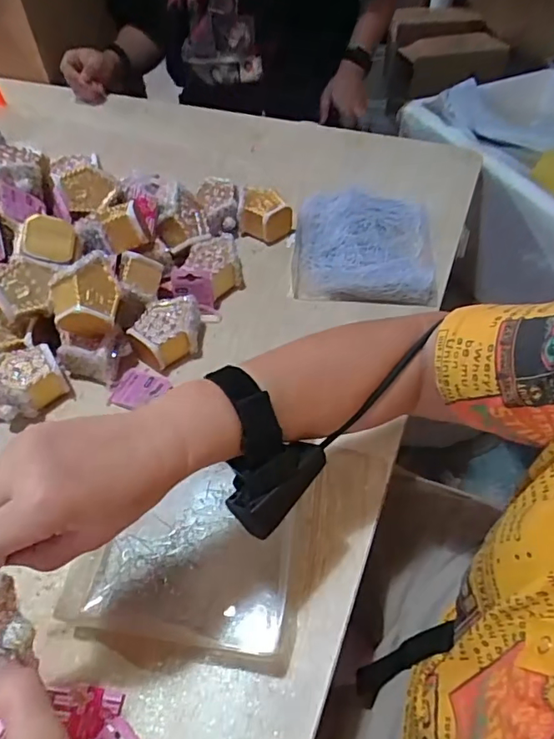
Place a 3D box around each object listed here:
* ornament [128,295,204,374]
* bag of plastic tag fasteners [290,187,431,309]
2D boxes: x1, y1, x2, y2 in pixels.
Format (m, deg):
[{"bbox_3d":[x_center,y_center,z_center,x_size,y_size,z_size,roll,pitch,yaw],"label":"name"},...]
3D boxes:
[{"bbox_3d":[-0.121,-0.040,0.577,0.081,0.050,0.058,-29,56,-19],"label":"ornament"},{"bbox_3d":[0.116,-0.172,0.688,0.177,0.030,0.219,4,52,6],"label":"bag of plastic tag fasteners"}]

